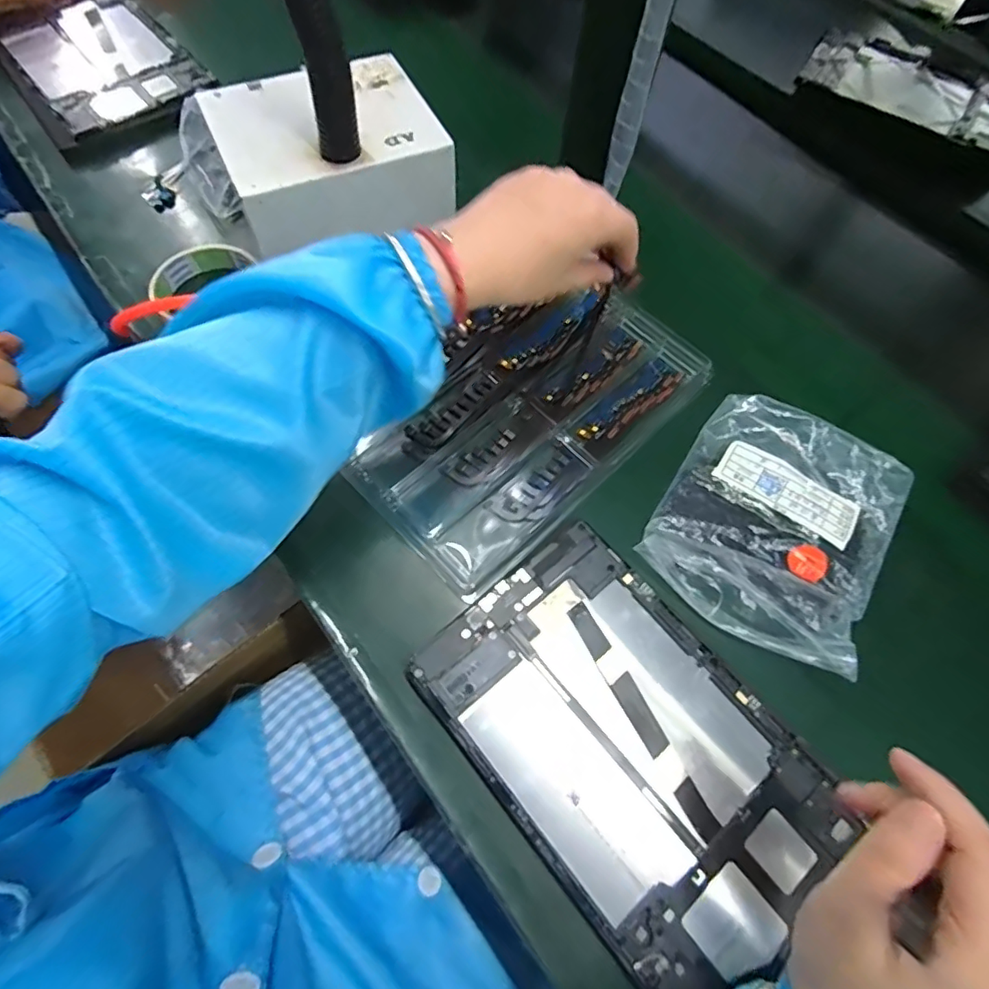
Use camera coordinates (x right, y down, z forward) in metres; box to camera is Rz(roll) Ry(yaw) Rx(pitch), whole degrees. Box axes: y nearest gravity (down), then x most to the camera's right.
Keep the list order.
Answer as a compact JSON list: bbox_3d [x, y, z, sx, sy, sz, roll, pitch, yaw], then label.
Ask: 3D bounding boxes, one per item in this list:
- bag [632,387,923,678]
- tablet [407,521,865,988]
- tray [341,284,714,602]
[{"bbox_3d":[0.194,0.017,0.368,0.140,0.029,0.165,33,66,10],"label":"bag"},{"bbox_3d":[0.075,0.138,0.307,0.148,0.013,0.224,-37,73,-17],"label":"tablet"},{"bbox_3d":[0.028,-0.064,0.403,0.267,0.017,0.153,-42,75,-18],"label":"tray"}]

